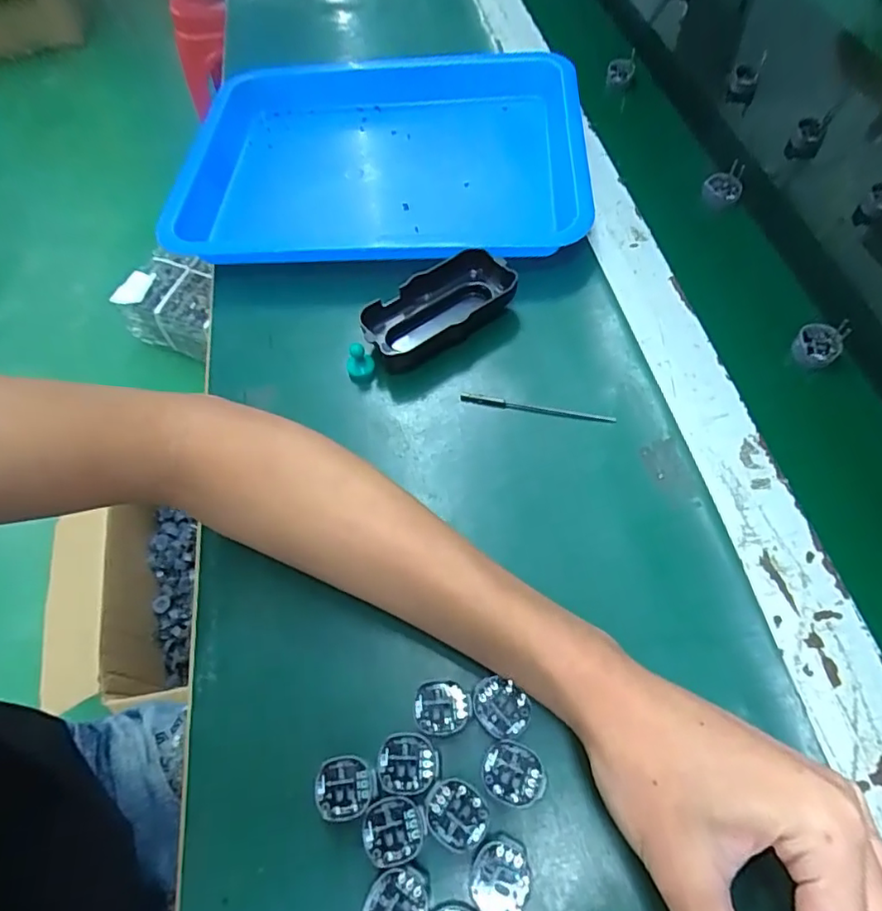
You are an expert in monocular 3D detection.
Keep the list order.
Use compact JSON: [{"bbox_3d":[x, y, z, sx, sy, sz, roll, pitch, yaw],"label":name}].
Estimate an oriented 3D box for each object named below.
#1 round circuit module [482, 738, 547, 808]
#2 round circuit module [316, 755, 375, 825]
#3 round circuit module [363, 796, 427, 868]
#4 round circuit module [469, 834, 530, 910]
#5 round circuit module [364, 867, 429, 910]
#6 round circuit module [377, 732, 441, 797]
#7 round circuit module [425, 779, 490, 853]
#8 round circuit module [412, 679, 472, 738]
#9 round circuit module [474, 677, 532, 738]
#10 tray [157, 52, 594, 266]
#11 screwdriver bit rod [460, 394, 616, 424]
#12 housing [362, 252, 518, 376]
[{"bbox_3d":[0.033,0.143,0.253,0.028,0.004,0.025,13,61,12],"label":"round circuit module"},{"bbox_3d":[-0.044,0.152,0.257,0.027,0.006,0.025,-8,59,0],"label":"round circuit module"},{"bbox_3d":[-0.020,0.164,0.246,0.028,0.004,0.024,-11,59,-2],"label":"round circuit module"},{"bbox_3d":[0.025,0.176,0.235,0.023,0.004,0.028,14,62,12],"label":"round circuit module"},{"bbox_3d":[-0.018,0.187,0.233,0.026,0.004,0.026,-2,59,3],"label":"round circuit module"},{"bbox_3d":[-0.015,0.142,0.259,0.027,0.004,0.025,-2,59,3],"label":"round circuit module"},{"bbox_3d":[0.007,0.157,0.247,0.026,0.004,0.026,-2,59,3],"label":"round circuit module"},{"bbox_3d":[0.001,0.120,0.269,0.027,0.004,0.024,-10,59,-1],"label":"round circuit module"},{"bbox_3d":[0.029,0.119,0.267,0.024,0.004,0.025,-2,59,3],"label":"round circuit module"},{"bbox_3d":[-0.048,-0.252,0.478,0.316,0.037,0.254,2,60,6],"label":"tray"},{"bbox_3d":[0.061,-0.031,0.363,0.098,0.004,0.008,10,61,10],"label":"screwdriver bit rod"},{"bbox_3d":[-0.001,-0.101,0.393,0.106,0.028,0.052,-30,62,-13],"label":"housing"}]

